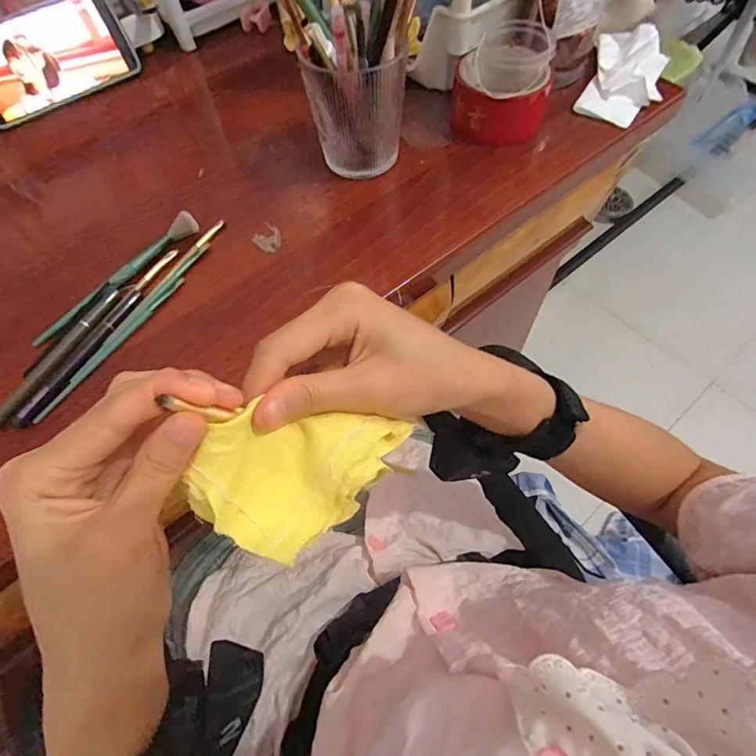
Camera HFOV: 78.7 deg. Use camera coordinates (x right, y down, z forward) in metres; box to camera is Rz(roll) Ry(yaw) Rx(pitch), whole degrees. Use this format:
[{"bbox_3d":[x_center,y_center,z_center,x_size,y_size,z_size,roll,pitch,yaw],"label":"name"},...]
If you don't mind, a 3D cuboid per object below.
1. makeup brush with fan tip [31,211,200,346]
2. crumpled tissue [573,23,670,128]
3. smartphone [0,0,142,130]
[{"bbox_3d":[-0.210,-0.083,0.374,0.017,0.014,0.156,35,68,20],"label":"makeup brush with fan tip"},{"bbox_3d":[0.255,-0.315,0.472,0.071,0.026,0.137,20,64,13],"label":"crumpled tissue"},{"bbox_3d":[-0.341,-0.331,0.477,0.166,0.080,0.010,-37,51,-17],"label":"smartphone"}]

